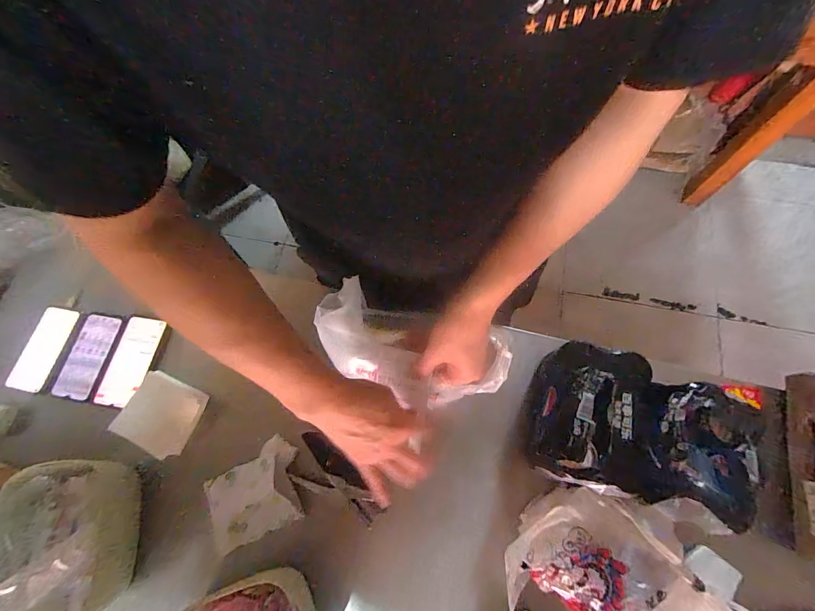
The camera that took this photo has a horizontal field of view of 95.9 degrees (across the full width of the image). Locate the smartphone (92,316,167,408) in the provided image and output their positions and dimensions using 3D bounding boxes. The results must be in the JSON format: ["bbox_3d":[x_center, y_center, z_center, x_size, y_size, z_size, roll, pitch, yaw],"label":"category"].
[{"bbox_3d":[-0.488,0.098,0.651,0.085,0.011,0.158,7,71,4],"label":"smartphone"}]

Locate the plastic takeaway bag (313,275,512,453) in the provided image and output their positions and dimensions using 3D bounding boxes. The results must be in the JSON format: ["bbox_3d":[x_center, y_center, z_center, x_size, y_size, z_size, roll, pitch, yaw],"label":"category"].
[{"bbox_3d":[-0.006,0.056,0.490,0.262,0.077,0.115,20,72,14],"label":"plastic takeaway bag"}]

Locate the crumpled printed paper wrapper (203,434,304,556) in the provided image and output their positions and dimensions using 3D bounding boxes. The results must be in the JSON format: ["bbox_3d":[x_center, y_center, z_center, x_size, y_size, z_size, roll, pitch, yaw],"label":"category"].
[{"bbox_3d":[-0.236,0.283,0.559,0.148,0.039,0.123,-24,71,-7],"label":"crumpled printed paper wrapper"}]

